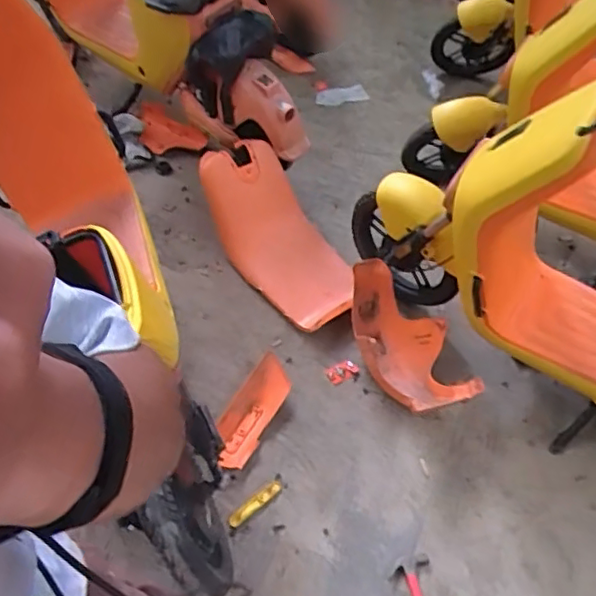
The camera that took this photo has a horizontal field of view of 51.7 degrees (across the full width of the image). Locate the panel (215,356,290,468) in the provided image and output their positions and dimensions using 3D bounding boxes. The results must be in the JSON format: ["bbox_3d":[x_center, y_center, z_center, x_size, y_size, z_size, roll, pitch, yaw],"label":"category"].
[{"bbox_3d":[-0.115,0.278,1.520,0.110,0.042,0.295,26,52,12],"label":"panel"}]

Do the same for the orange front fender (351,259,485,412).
[{"bbox_3d":[0.276,0.109,1.599,0.181,0.181,0.409,-18,56,-21],"label":"orange front fender"}]

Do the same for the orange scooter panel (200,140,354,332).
[{"bbox_3d":[-0.077,-0.178,1.751,0.264,0.095,0.586,-36,79,11],"label":"orange scooter panel"}]

